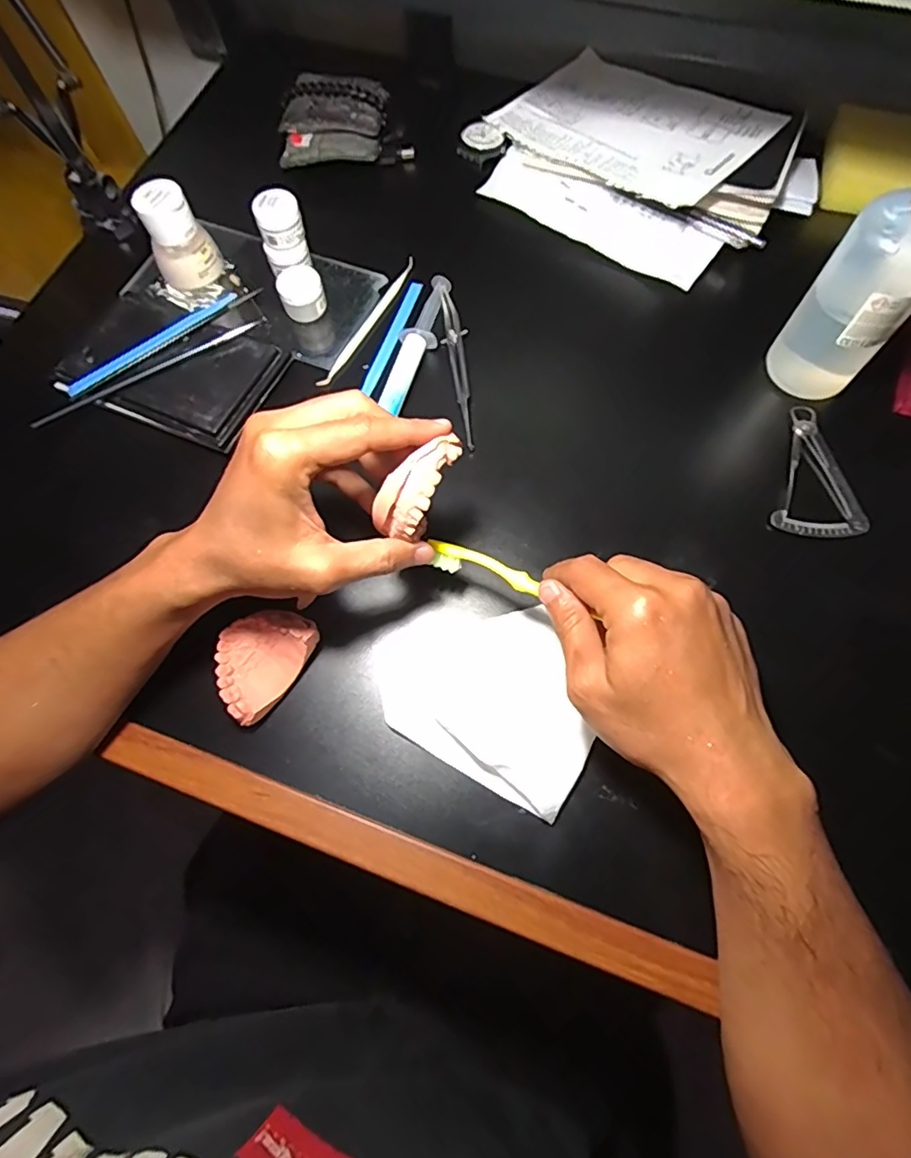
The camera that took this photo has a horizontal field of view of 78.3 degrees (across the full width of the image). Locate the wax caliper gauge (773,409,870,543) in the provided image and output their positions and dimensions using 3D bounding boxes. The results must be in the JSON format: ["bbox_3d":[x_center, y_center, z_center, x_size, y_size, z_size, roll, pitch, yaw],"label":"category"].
[{"bbox_3d":[0.254,-0.073,0.388,0.058,0.006,0.100,13,71,7],"label":"wax caliper gauge"}]

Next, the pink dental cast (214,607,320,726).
[{"bbox_3d":[-0.119,0.048,0.342,0.047,0.020,0.068,35,75,14],"label":"pink dental cast"}]

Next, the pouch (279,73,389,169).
[{"bbox_3d":[-0.107,-0.409,0.500,0.084,0.033,0.095,7,70,5],"label":"pouch"}]

